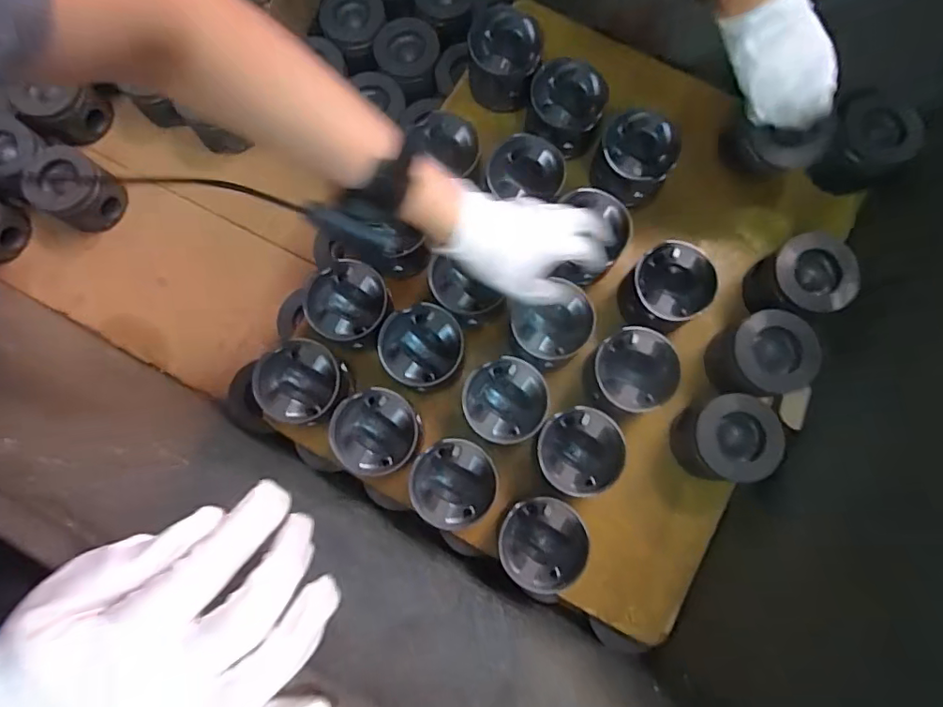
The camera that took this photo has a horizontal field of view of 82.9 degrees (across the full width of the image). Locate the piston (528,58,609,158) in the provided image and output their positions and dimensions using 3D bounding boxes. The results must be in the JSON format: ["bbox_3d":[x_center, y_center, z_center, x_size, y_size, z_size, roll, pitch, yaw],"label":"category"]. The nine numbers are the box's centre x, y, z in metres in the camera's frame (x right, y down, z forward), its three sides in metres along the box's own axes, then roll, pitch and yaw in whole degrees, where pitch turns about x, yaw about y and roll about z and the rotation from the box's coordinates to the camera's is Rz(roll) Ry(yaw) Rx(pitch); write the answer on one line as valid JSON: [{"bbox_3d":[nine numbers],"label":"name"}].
[{"bbox_3d":[0.113,-0.293,0.658,0.086,0.083,0.088,0,80,1],"label":"piston"}]

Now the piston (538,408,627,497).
[{"bbox_3d":[0.113,0.104,0.567,0.087,0.055,0.085,0,80,1],"label":"piston"}]

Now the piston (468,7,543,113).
[{"bbox_3d":[0.041,-0.362,0.671,0.088,0.077,0.090,0,80,1],"label":"piston"}]

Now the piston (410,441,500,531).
[{"bbox_3d":[-0.018,0.137,0.570,0.088,0.072,0.085,0,80,1],"label":"piston"}]

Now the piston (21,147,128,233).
[{"bbox_3d":[-0.523,-0.216,0.708,0.086,0.079,0.083,0,80,1],"label":"piston"}]

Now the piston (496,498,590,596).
[{"bbox_3d":[0.071,0.194,0.558,0.090,0.072,0.089,-7,80,-1],"label":"piston"}]

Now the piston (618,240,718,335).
[{"bbox_3d":[0.221,-0.072,0.613,0.084,0.077,0.084,0,80,1],"label":"piston"}]

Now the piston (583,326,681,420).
[{"bbox_3d":[0.173,0.022,0.591,0.096,0.063,0.091,0,80,1],"label":"piston"}]

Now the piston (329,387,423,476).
[{"bbox_3d":[-0.099,0.085,0.580,0.089,0.070,0.090,0,80,1],"label":"piston"}]

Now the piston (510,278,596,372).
[{"bbox_3d":[0.086,-0.031,0.600,0.094,0.066,0.092,0,80,1],"label":"piston"}]

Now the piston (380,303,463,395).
[{"bbox_3d":[-0.055,-0.004,0.598,0.083,0.073,0.089,0,80,1],"label":"piston"}]

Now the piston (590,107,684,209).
[{"bbox_3d":[0.196,-0.234,0.648,0.084,0.086,0.085,0,80,1],"label":"piston"}]

